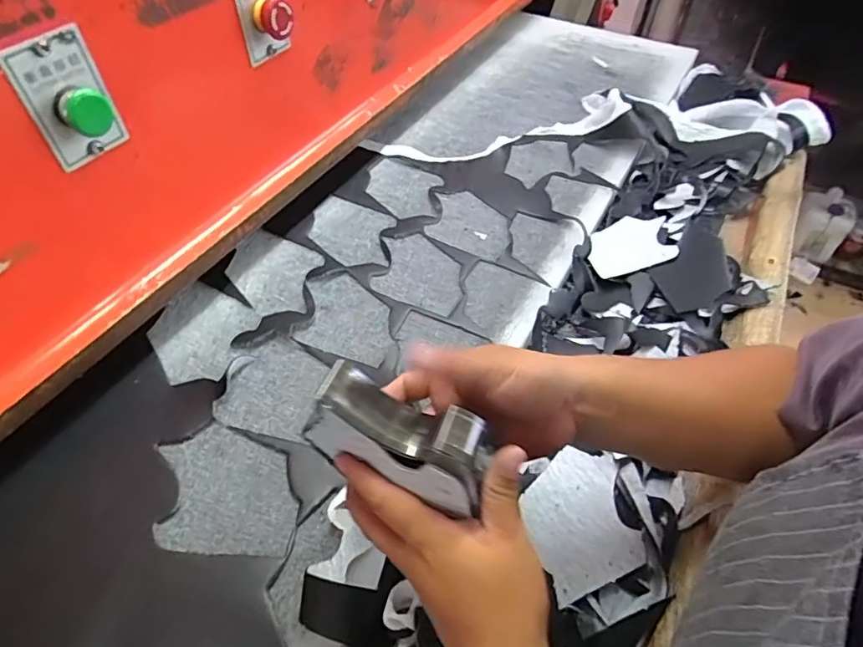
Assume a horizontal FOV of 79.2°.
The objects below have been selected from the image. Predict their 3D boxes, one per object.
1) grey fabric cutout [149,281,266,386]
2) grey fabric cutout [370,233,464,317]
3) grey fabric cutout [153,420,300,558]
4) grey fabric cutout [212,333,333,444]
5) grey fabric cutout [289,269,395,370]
[{"bbox_3d":[-0.248,0.009,0.557,0.102,0.006,0.118,14,52,8],"label":"grey fabric cutout"},{"bbox_3d":[-0.011,-0.063,0.627,0.114,0.007,0.107,20,53,13],"label":"grey fabric cutout"},{"bbox_3d":[-0.175,0.141,0.451,0.124,0.004,0.108,4,51,0],"label":"grey fabric cutout"},{"bbox_3d":[-0.156,0.060,0.519,0.095,0.006,0.106,12,51,7],"label":"grey fabric cutout"},{"bbox_3d":[-0.093,-0.009,0.579,0.120,0.004,0.103,18,53,12],"label":"grey fabric cutout"}]

